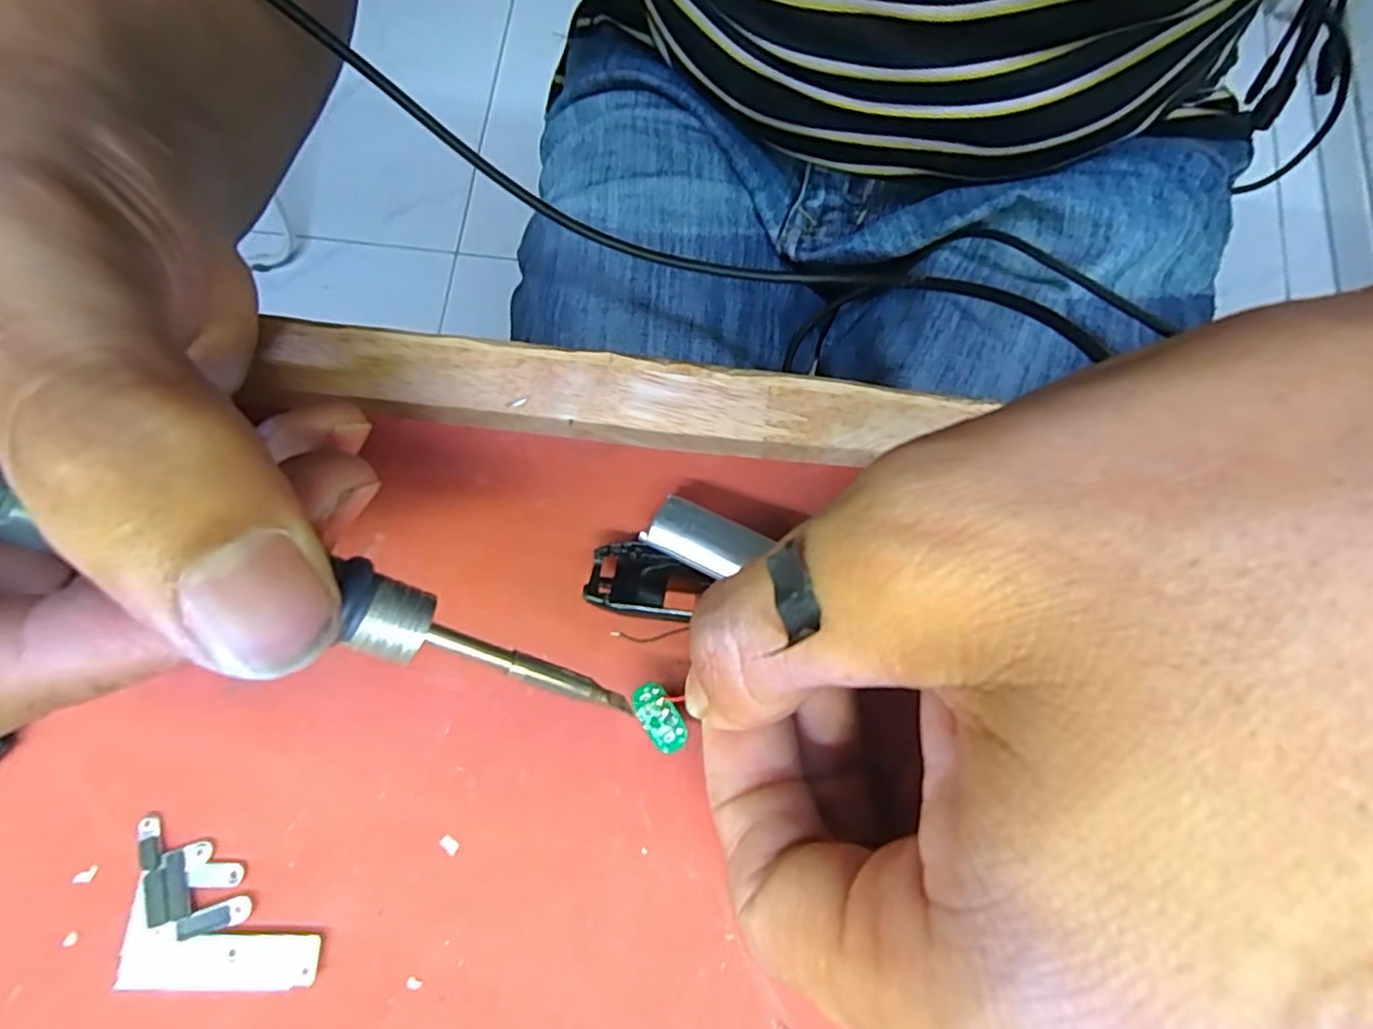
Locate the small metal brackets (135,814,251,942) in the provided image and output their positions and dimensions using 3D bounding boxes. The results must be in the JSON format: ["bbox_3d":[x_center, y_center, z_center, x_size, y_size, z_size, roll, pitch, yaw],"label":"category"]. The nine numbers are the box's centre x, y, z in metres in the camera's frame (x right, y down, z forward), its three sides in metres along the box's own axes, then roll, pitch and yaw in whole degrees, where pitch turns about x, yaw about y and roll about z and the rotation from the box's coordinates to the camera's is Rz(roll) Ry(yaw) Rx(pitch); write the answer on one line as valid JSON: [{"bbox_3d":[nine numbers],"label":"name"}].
[{"bbox_3d":[-0.094,0.067,0.125,0.017,0.004,0.023,-20,78,-4],"label":"small metal brackets"}]

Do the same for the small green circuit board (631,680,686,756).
[{"bbox_3d":[-0.005,0.039,0.125,0.007,0.004,0.013,-34,76,-8],"label":"small green circuit board"}]

